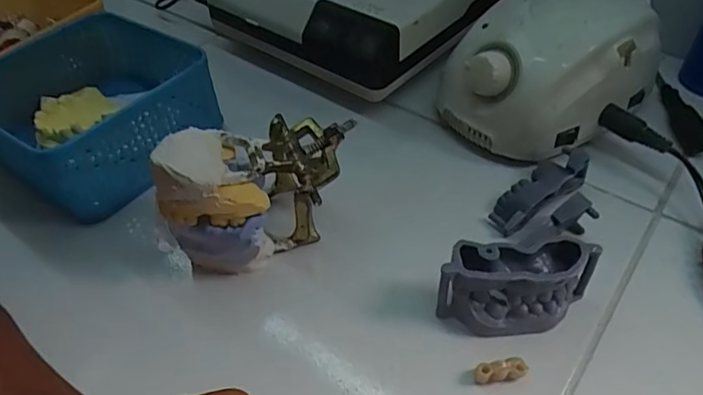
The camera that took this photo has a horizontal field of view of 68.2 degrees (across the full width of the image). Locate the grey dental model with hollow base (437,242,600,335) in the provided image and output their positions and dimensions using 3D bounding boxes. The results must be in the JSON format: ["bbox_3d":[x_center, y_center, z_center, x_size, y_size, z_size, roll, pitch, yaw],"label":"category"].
[{"bbox_3d":[0.086,0.047,0.269,0.080,0.043,0.030,-4,46,1],"label":"grey dental model with hollow base"}]

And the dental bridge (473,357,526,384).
[{"bbox_3d":[0.073,0.085,0.253,0.025,0.013,0.006,-9,47,-3],"label":"dental bridge"}]

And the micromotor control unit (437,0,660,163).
[{"bbox_3d":[0.138,-0.091,0.366,0.137,0.081,0.096,-27,50,-19],"label":"micromotor control unit"}]

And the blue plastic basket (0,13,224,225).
[{"bbox_3d":[-0.183,-0.065,0.365,0.144,0.069,0.134,32,57,30],"label":"blue plastic basket"}]

